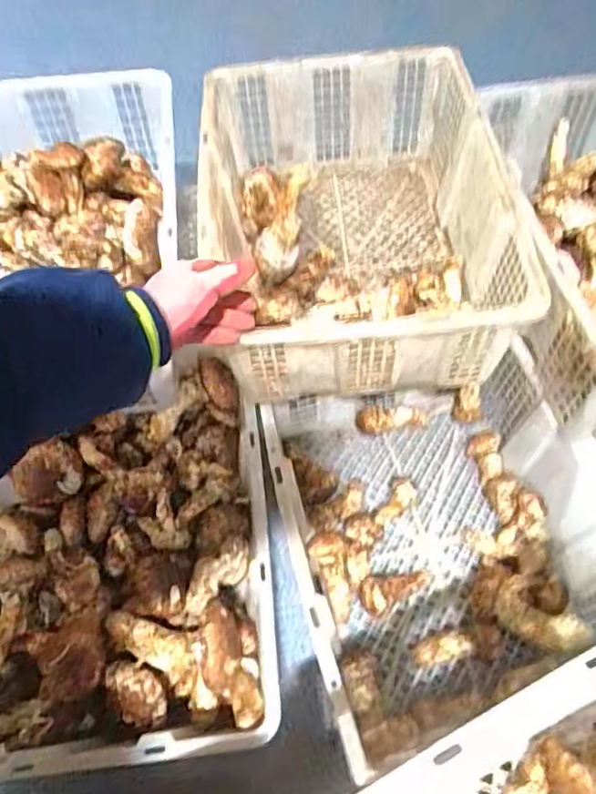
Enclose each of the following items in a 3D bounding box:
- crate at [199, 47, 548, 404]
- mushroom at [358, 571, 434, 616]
[{"bbox_3d":[0.065,-0.232,0.776,0.344,0.178,0.474,-2,59,-1],"label":"crate"},{"bbox_3d":[0.121,0.238,0.744,0.104,0.034,0.049,-8,57,-25],"label":"mushroom"}]

